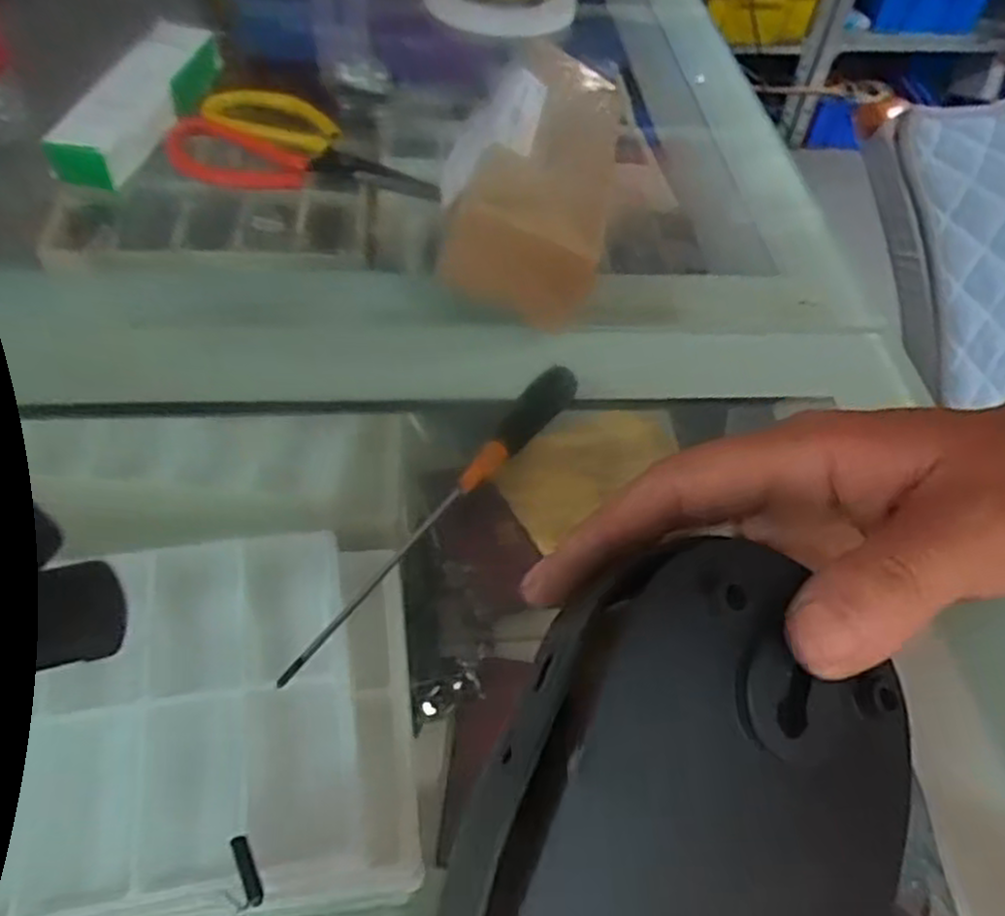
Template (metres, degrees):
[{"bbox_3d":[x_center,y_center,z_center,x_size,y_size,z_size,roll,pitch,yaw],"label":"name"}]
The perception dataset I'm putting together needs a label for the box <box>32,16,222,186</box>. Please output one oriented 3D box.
[{"bbox_3d":[-0.212,-0.217,0.464,0.043,0.031,0.153,11,51,4],"label":"box"}]

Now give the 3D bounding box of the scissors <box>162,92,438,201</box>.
[{"bbox_3d":[-0.117,-0.188,0.468,0.151,0.023,0.086,1,51,-4],"label":"scissors"}]

